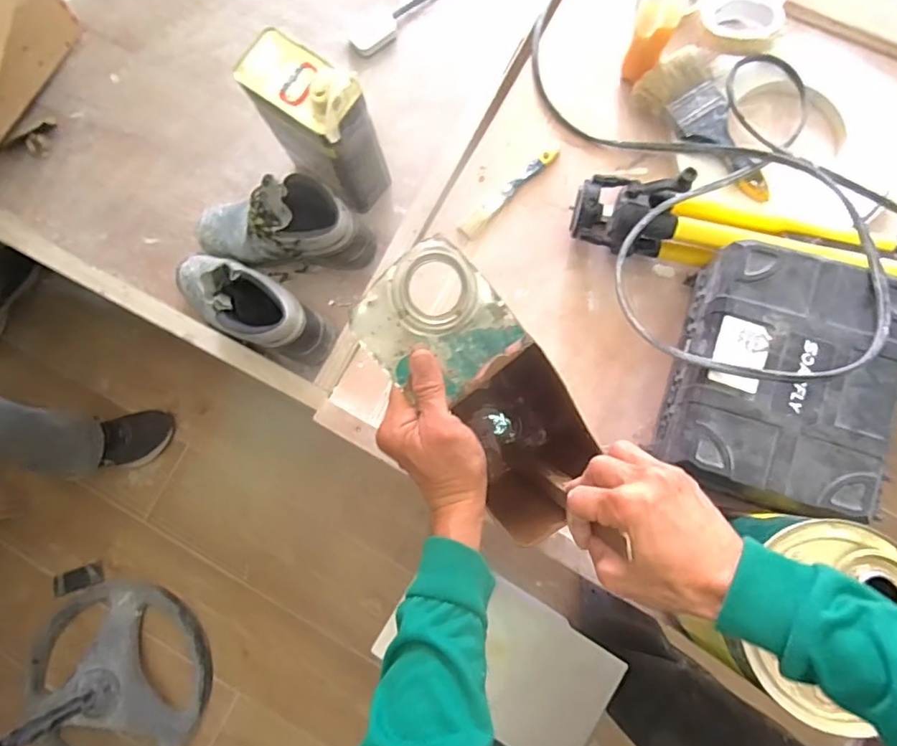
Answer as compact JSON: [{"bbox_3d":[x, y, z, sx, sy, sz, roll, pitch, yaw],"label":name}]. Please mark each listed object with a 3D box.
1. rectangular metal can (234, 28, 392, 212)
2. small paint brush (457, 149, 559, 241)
[{"bbox_3d":[-0.190,-0.363,0.829,0.108,0.251,0.172,-45,81,-3],"label":"rectangular metal can"},{"bbox_3d":[0.081,-0.244,0.731,0.172,0.012,0.024,-44,81,-3],"label":"small paint brush"}]

